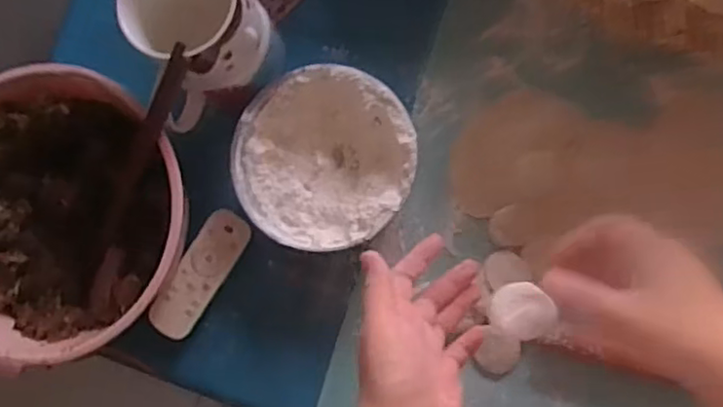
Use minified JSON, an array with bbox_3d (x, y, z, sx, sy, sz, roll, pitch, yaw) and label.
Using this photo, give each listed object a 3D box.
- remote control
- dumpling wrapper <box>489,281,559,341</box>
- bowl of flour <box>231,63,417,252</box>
[{"bbox_3d":[-0.130,0.054,0.519,0.038,0.014,0.106,32,89,10],"label":"remote control"},{"bbox_3d":[0.100,0.068,0.411,0.038,0.005,0.035,0,93,22],"label":"dumpling wrapper"},{"bbox_3d":[-0.028,-0.035,0.508,0.139,0.045,0.134,-1,84,8],"label":"bowl of flour"}]

